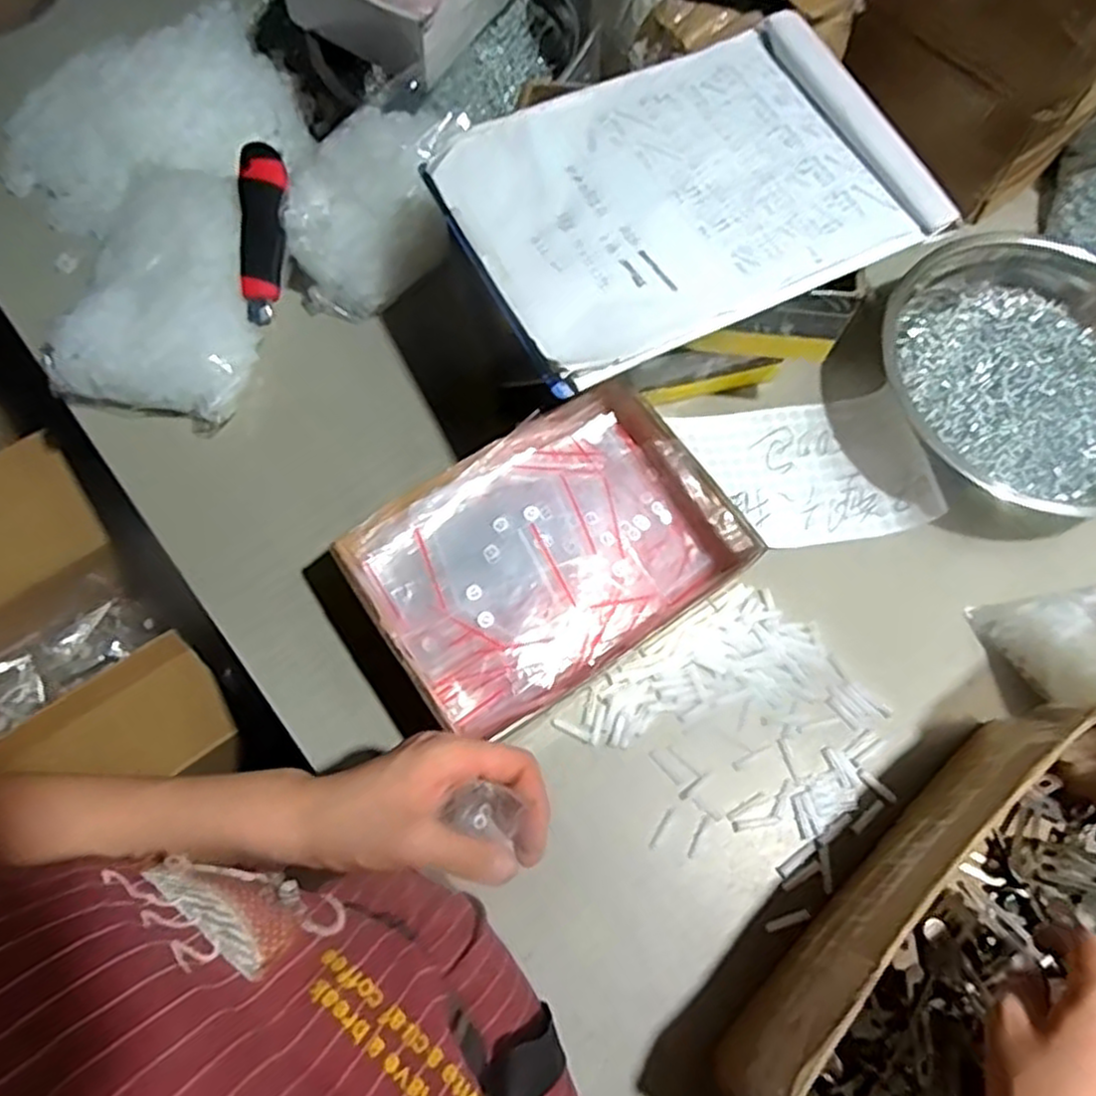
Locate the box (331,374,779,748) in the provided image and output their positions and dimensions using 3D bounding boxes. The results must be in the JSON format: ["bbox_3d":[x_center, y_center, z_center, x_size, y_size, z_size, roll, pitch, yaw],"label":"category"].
[{"bbox_3d":[0.002,0.008,0.545,0.248,0.072,0.169,-33,74,-13],"label":"box"}]

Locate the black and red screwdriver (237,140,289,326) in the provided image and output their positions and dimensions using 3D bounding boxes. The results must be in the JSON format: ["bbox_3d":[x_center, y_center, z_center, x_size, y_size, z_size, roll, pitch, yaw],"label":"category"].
[{"bbox_3d":[-0.237,-0.262,0.624,0.040,0.033,0.160,-3,83,-2],"label":"black and red screwdriver"}]

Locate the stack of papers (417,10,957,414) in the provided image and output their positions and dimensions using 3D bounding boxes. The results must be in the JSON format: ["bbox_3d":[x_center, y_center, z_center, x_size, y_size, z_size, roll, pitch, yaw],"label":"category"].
[{"bbox_3d":[0.095,-0.248,0.514,0.308,0.010,0.218,-24,72,-10],"label":"stack of papers"}]

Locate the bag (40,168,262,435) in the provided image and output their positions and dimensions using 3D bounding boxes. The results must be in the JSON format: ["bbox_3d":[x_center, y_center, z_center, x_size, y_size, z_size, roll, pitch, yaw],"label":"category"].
[{"bbox_3d":[-0.312,-0.214,0.625,0.164,0.054,0.217,10,69,3],"label":"bag"}]

